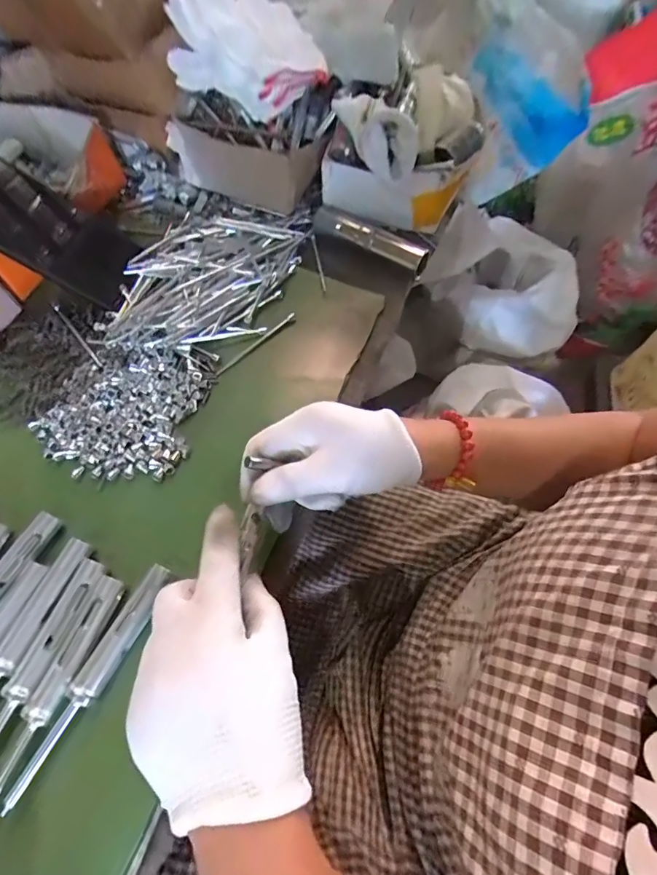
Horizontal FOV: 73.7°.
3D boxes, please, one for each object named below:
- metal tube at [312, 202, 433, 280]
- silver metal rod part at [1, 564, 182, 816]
[{"bbox_3d":[0.041,-0.196,0.432,0.124,0.022,0.022,31,68,14],"label":"metal tube"},{"bbox_3d":[-0.145,0.147,0.272,0.016,0.010,0.143,25,66,12],"label":"silver metal rod part"}]

